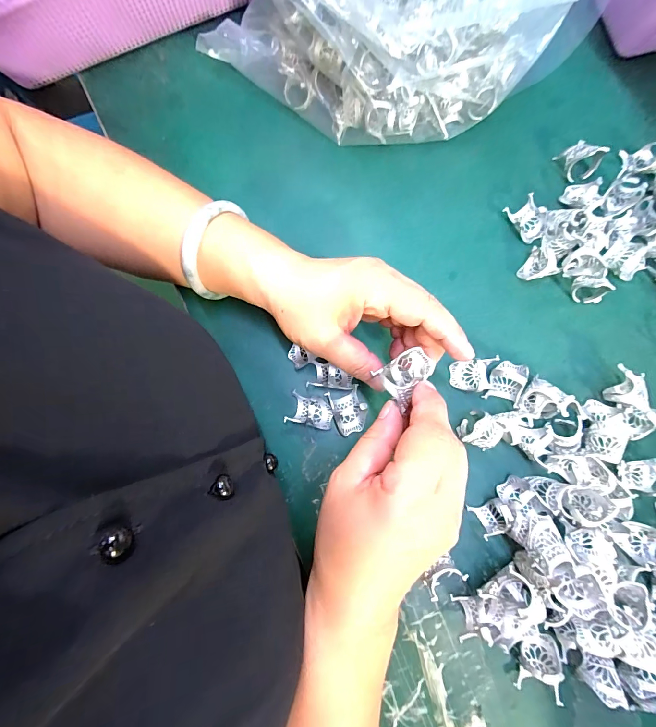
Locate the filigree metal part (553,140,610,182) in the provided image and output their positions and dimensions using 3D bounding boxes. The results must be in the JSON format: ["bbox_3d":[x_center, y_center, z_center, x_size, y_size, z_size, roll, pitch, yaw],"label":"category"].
[{"bbox_3d":[0.210,-0.170,0.295,0.030,0.029,0.026,-14,80,-1],"label":"filigree metal part"}]

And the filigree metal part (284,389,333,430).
[{"bbox_3d":[-0.013,0.035,0.267,0.034,0.022,0.023,13,80,3],"label":"filigree metal part"}]

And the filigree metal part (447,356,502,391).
[{"bbox_3d":[0.112,0.009,0.274,0.035,0.009,0.023,-7,80,0],"label":"filigree metal part"}]

